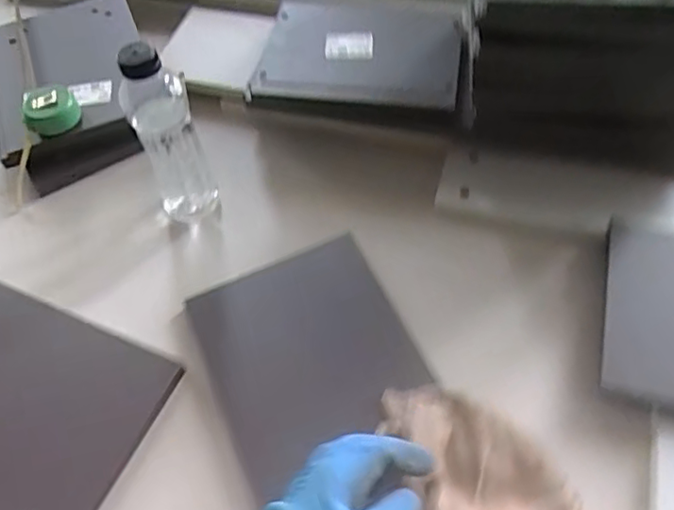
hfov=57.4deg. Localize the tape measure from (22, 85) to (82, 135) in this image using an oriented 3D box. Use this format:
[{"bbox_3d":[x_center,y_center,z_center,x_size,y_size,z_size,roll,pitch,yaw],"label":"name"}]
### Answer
[{"bbox_3d":[-0.361,-0.185,0.771,0.066,0.038,0.065,-29,58,-15],"label":"tape measure"}]

